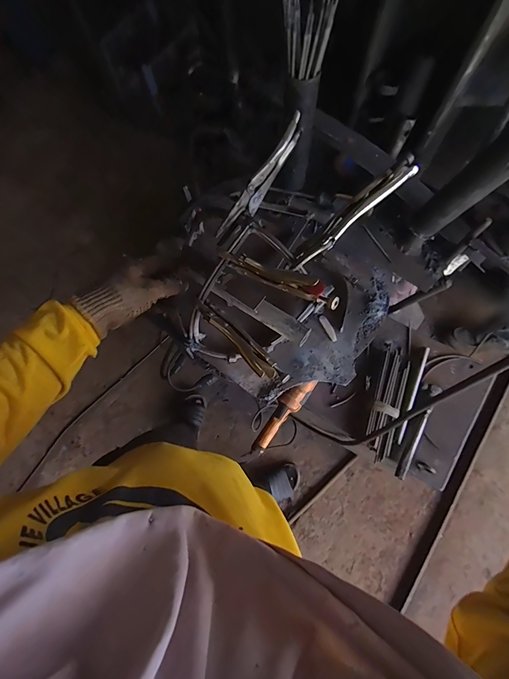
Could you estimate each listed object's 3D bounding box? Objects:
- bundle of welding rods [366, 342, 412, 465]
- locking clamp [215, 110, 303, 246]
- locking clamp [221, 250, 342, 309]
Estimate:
[{"bbox_3d":[0.322,0.145,0.804,0.066,0.025,0.274,19,75,8],"label":"bundle of welding rods"},{"bbox_3d":[0.012,-0.223,0.482,0.021,0.061,0.199,33,77,11],"label":"locking clamp"},{"bbox_3d":[0.021,-0.081,0.425,0.180,0.056,0.013,28,75,33],"label":"locking clamp"}]

